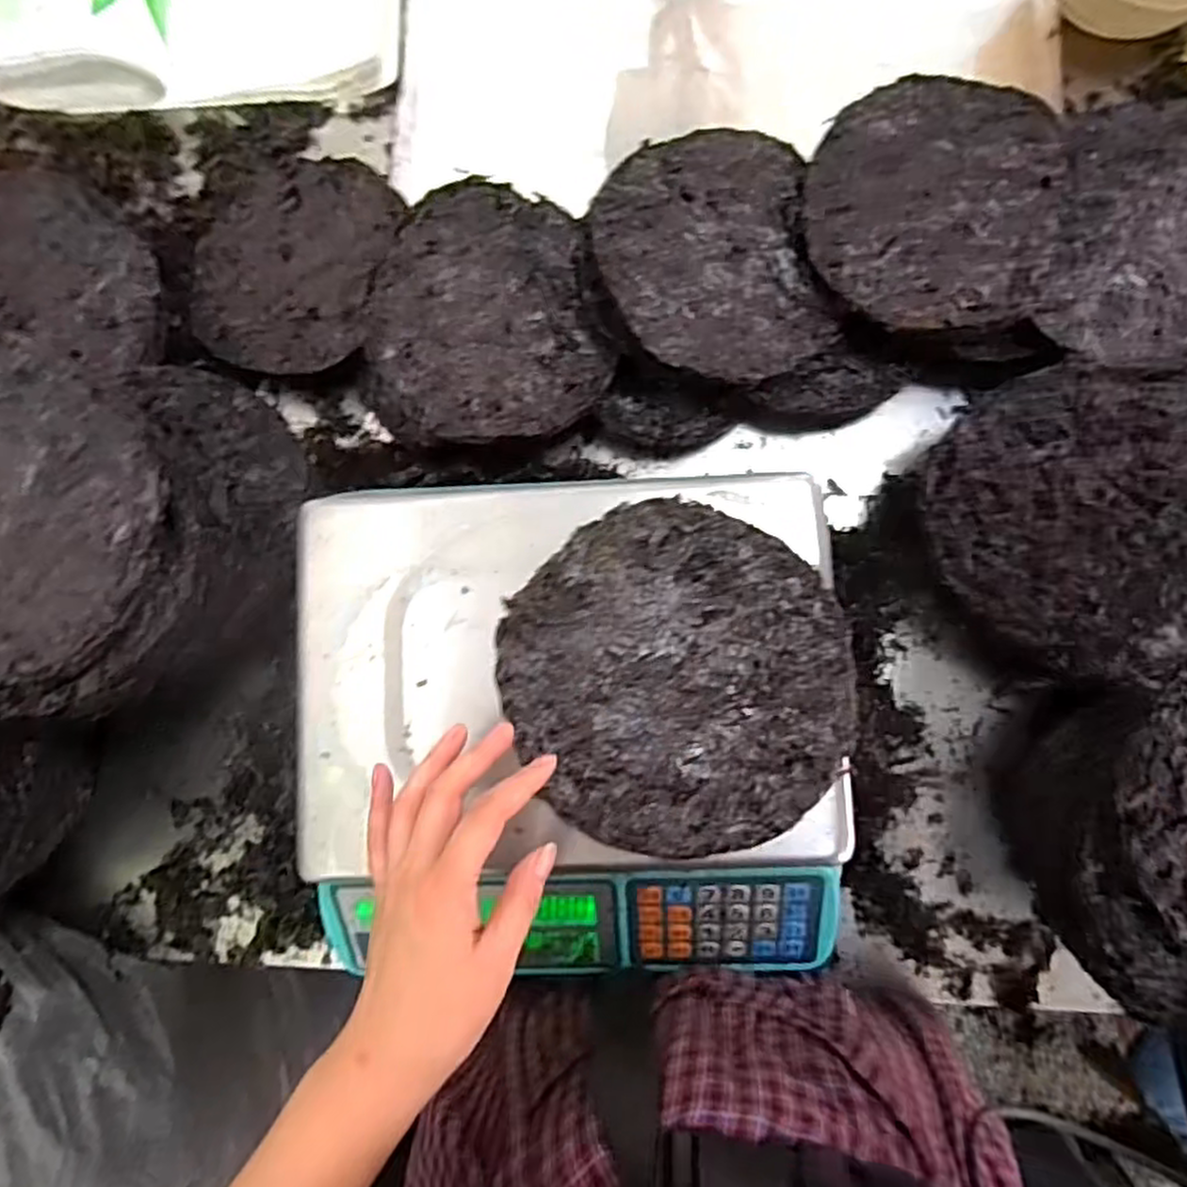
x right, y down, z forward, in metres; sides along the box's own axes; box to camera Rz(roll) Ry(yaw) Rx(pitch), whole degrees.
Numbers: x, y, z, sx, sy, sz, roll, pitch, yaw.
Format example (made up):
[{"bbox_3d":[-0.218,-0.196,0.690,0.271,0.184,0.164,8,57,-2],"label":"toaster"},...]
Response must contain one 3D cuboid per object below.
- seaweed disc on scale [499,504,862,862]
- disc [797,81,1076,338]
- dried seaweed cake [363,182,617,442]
[{"bbox_3d":[0.048,0.048,0.430,0.198,0.011,0.189,0,83,3],"label":"seaweed disc on scale"},{"bbox_3d":[0.254,-0.293,0.554,0.179,0.010,0.194,0,83,3],"label":"disc"},{"bbox_3d":[-0.095,-0.218,0.591,0.186,0.019,0.203,-15,83,1],"label":"dried seaweed cake"}]

